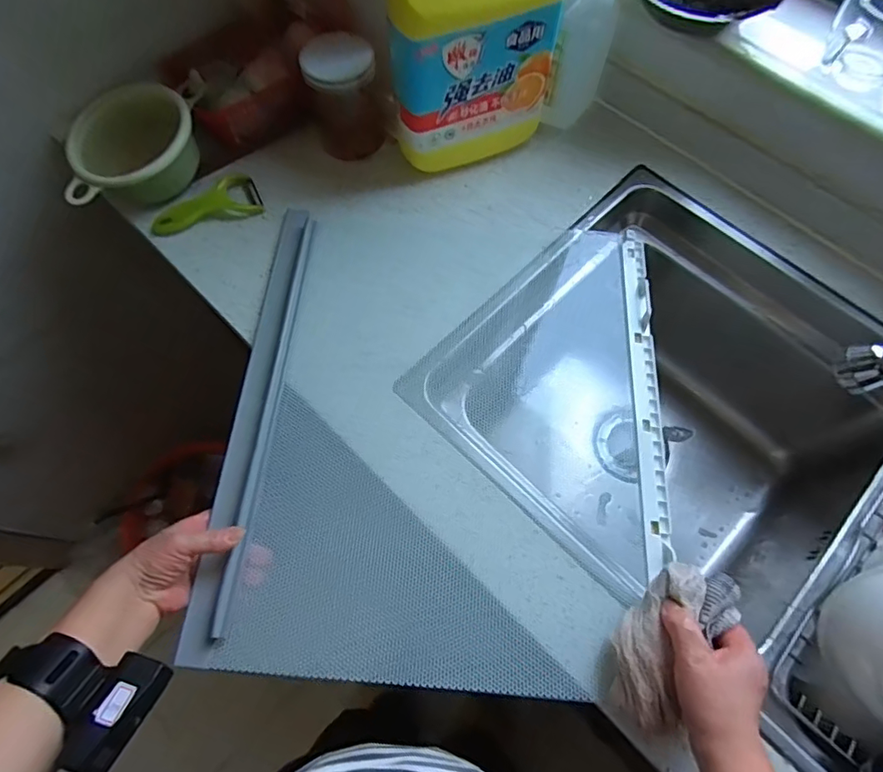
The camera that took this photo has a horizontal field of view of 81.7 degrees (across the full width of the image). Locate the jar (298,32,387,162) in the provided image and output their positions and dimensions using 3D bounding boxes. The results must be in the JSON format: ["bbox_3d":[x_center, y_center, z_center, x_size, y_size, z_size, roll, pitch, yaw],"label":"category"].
[{"bbox_3d":[-0.115,-0.348,0.622,0.081,0.108,0.081,0,68,1],"label":"jar"}]

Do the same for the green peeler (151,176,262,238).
[{"bbox_3d":[-0.286,-0.221,0.621,0.129,0.018,0.056,-17,69,-6],"label":"green peeler"}]

